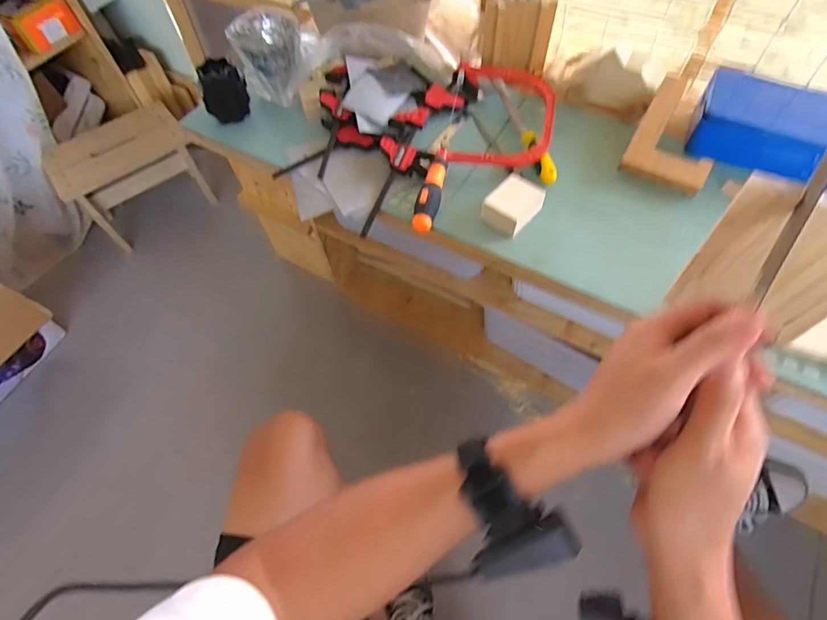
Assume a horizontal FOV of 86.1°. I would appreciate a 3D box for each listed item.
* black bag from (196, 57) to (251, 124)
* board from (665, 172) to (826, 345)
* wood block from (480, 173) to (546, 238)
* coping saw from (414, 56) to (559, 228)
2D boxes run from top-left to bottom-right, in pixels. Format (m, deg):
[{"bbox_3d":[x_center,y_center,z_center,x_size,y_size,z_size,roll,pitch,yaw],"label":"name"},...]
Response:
[{"bbox_3d":[-0.276,-0.315,0.652,0.064,0.076,0.058,-24,62,-10],"label":"black bag"},{"bbox_3d":[0.265,-0.033,0.322,0.098,0.129,0.014,29,66,18],"label":"board"},{"bbox_3d":[0.122,-0.128,0.543,0.052,0.036,0.068,36,68,21],"label":"wood block"},{"bbox_3d":[0.108,-0.229,0.597,0.142,0.034,0.332,12,62,10],"label":"coping saw"}]

